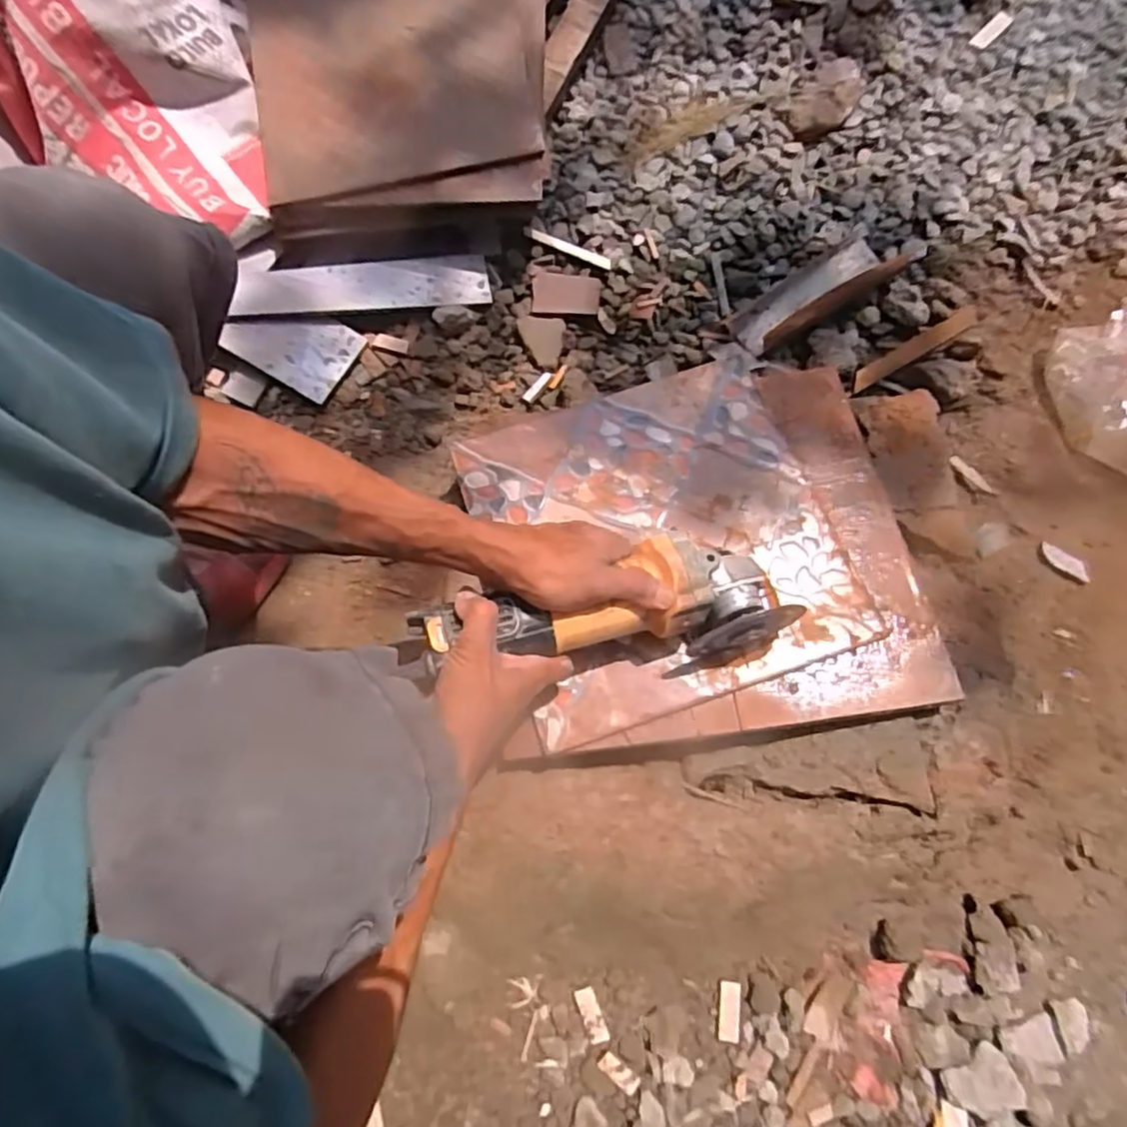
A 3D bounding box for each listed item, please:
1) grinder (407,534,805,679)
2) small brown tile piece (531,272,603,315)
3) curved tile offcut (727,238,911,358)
[{"bbox_3d":[0.035,0.034,0.506,0.280,0.088,0.085,-1,70,-11],"label":"grinder"},{"bbox_3d":[0.003,-0.323,0.788,0.080,0.006,0.056,4,71,8],"label":"small brown tile piece"},{"bbox_3d":[0.289,-0.316,0.757,0.206,0.044,0.073,-30,70,-5],"label":"curved tile offcut"}]

